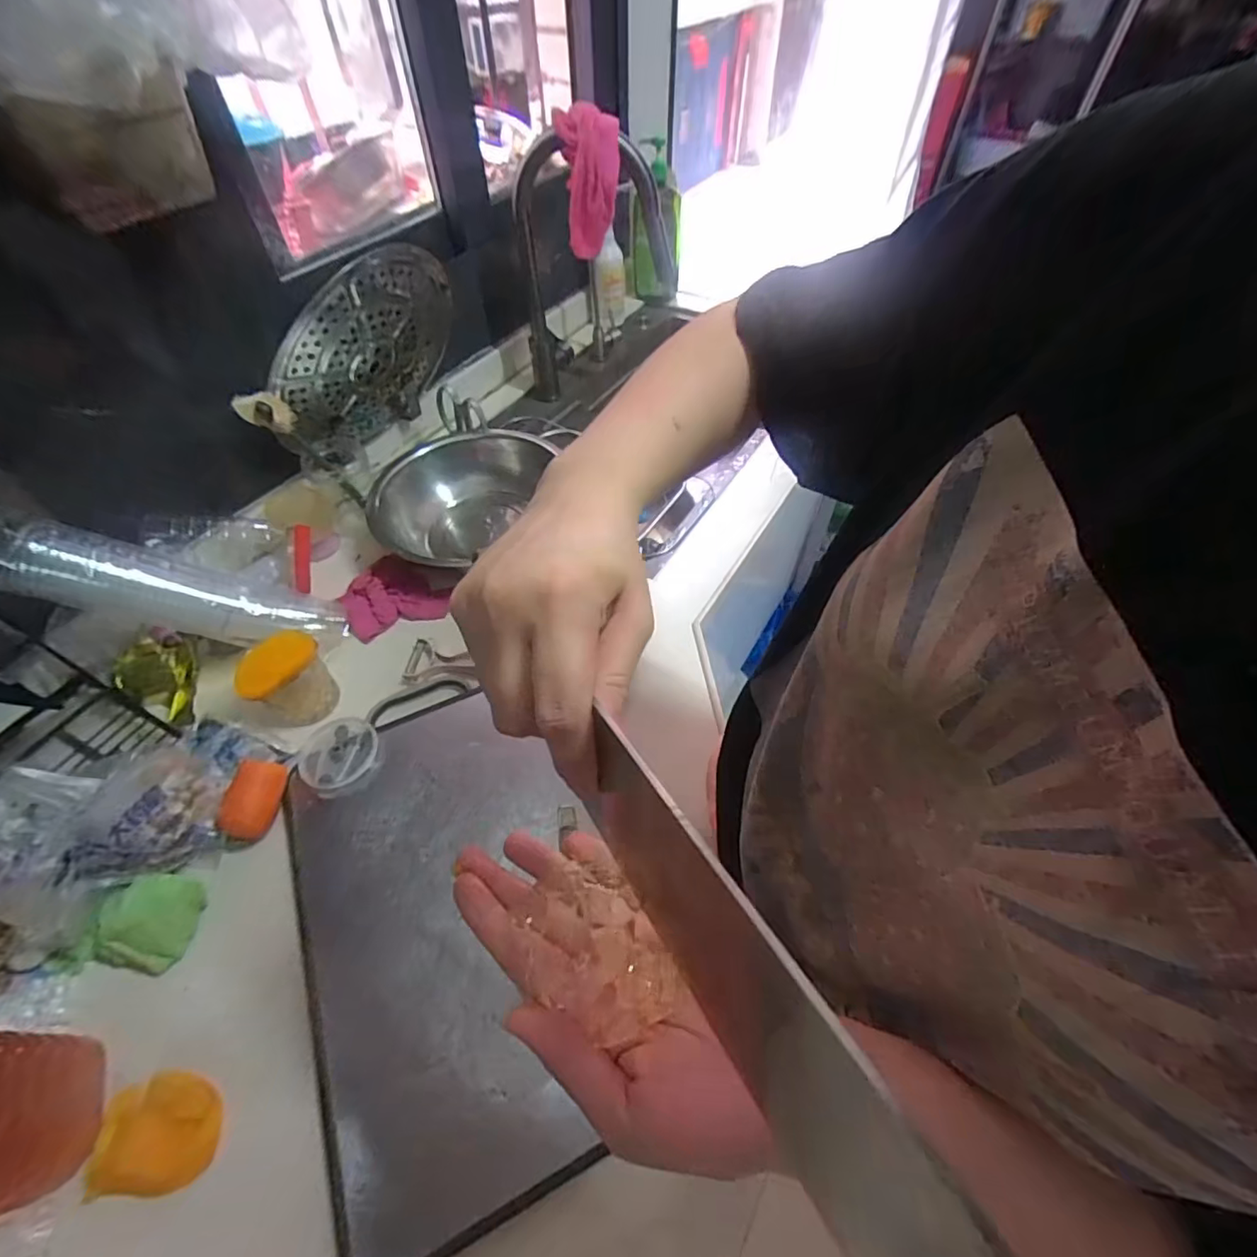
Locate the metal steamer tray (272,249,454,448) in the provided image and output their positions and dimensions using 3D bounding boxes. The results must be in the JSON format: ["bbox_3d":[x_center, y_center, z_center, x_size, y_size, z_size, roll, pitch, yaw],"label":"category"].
[{"bbox_3d":[-0.350,-0.381,0.781,0.023,0.278,0.284,37,31,-3],"label":"metal steamer tray"}]

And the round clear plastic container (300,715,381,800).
[{"bbox_3d":[-0.314,0.136,0.610,0.078,0.018,0.087,-13,54,-9],"label":"round clear plastic container"}]

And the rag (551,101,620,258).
[{"bbox_3d":[-0.056,-0.647,0.820,0.087,0.159,0.106,-3,53,-1],"label":"rag"}]

